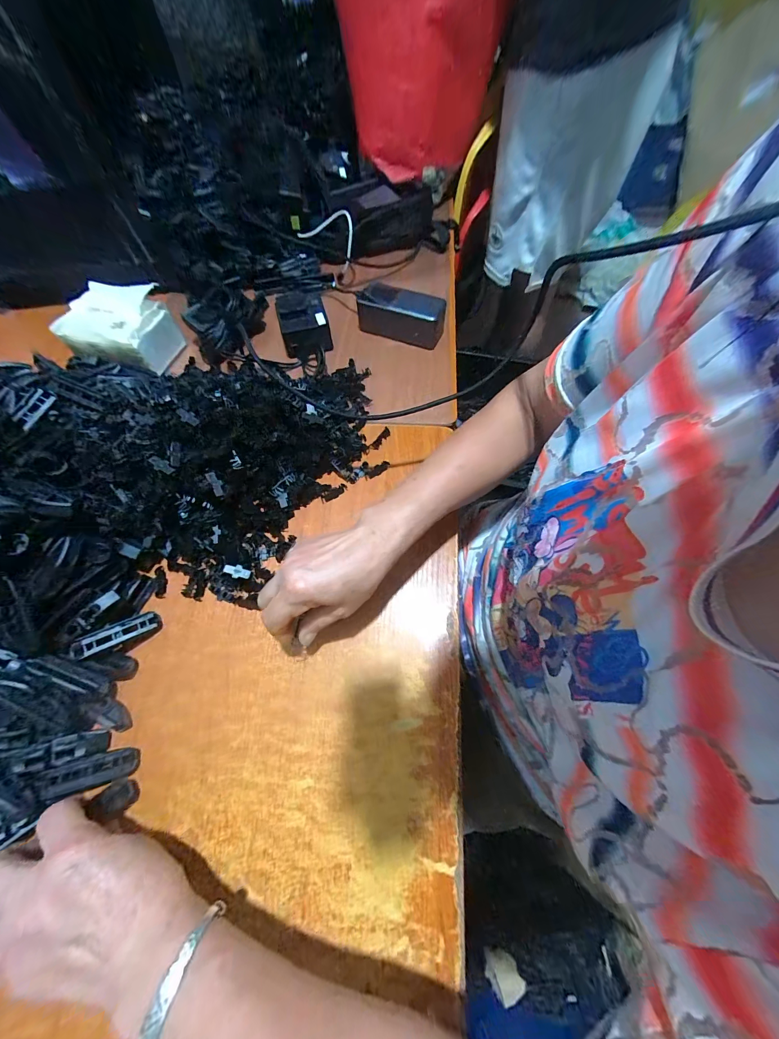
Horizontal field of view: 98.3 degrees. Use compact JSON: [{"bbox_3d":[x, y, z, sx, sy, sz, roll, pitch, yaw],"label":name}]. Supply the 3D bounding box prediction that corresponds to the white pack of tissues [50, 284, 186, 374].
[{"bbox_3d":[-0.399,-0.284,0.500,0.144,0.068,0.110,9,66,5],"label":"white pack of tissues"}]

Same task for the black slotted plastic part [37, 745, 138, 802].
[{"bbox_3d":[-0.263,0.223,0.299,0.068,0.010,0.026,-5,65,-22],"label":"black slotted plastic part"}]

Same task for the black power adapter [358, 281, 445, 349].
[{"bbox_3d":[0.016,-0.307,0.508,0.133,0.050,0.046,17,67,9],"label":"black power adapter"}]

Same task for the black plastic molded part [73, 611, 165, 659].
[{"bbox_3d":[-0.277,0.120,0.346,0.073,0.017,0.026,-18,65,-32],"label":"black plastic molded part"}]

